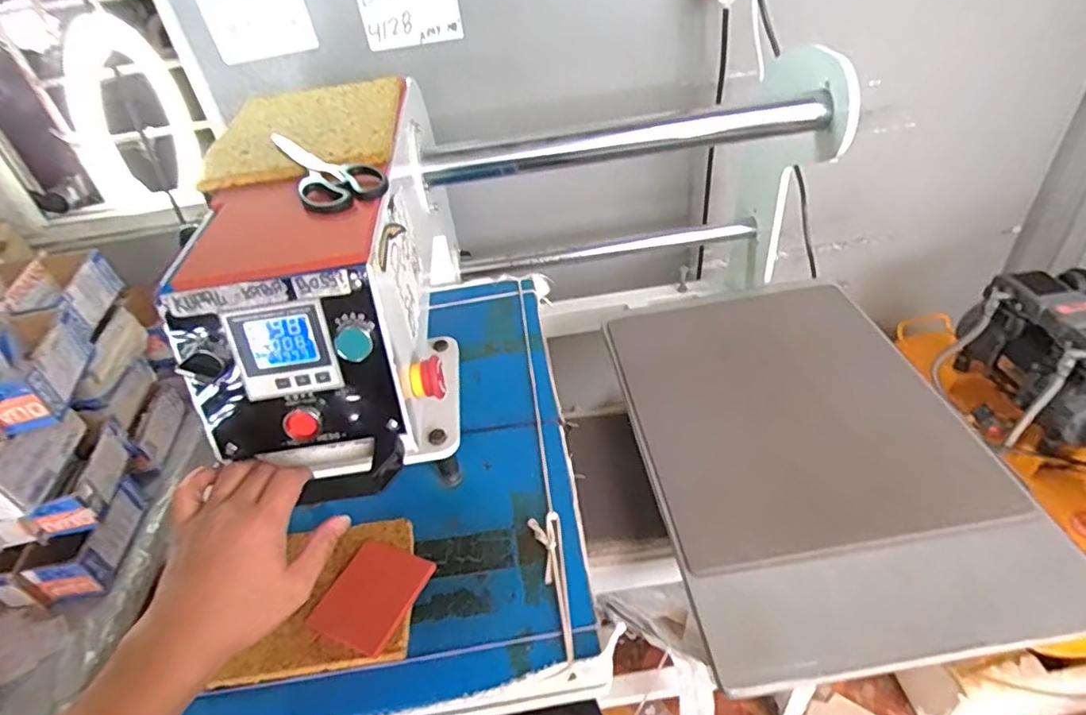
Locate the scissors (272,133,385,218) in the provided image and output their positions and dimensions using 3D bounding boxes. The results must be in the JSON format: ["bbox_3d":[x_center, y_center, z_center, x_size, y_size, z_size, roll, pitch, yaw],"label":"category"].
[{"bbox_3d":[-0.191,-0.170,0.530,0.070,0.016,0.148,-22,43,-18],"label":"scissors"}]

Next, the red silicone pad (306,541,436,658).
[{"bbox_3d":[-0.159,0.219,0.548,0.081,0.008,0.091,11,46,25],"label":"red silicone pad"}]

